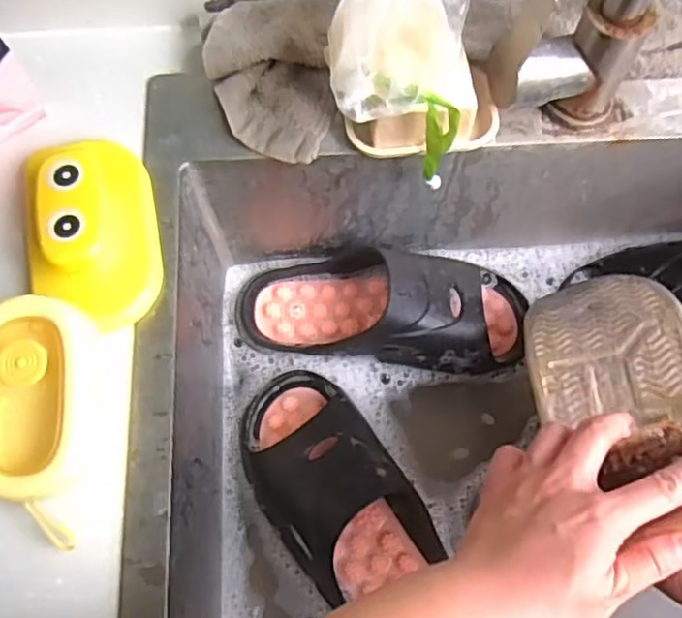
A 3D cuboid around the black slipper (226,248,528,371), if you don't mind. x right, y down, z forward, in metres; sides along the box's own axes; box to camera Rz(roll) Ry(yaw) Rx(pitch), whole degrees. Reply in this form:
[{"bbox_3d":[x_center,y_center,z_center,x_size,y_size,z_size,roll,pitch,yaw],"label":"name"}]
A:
[{"bbox_3d":[0.034,-0.009,0.545,0.235,0.061,0.092,6,69,4],"label":"black slipper"}]

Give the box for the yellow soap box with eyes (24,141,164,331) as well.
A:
[{"bbox_3d":[-0.153,-0.046,0.408,0.074,0.049,0.122,-9,69,-1],"label":"yellow soap box with eyes"}]

